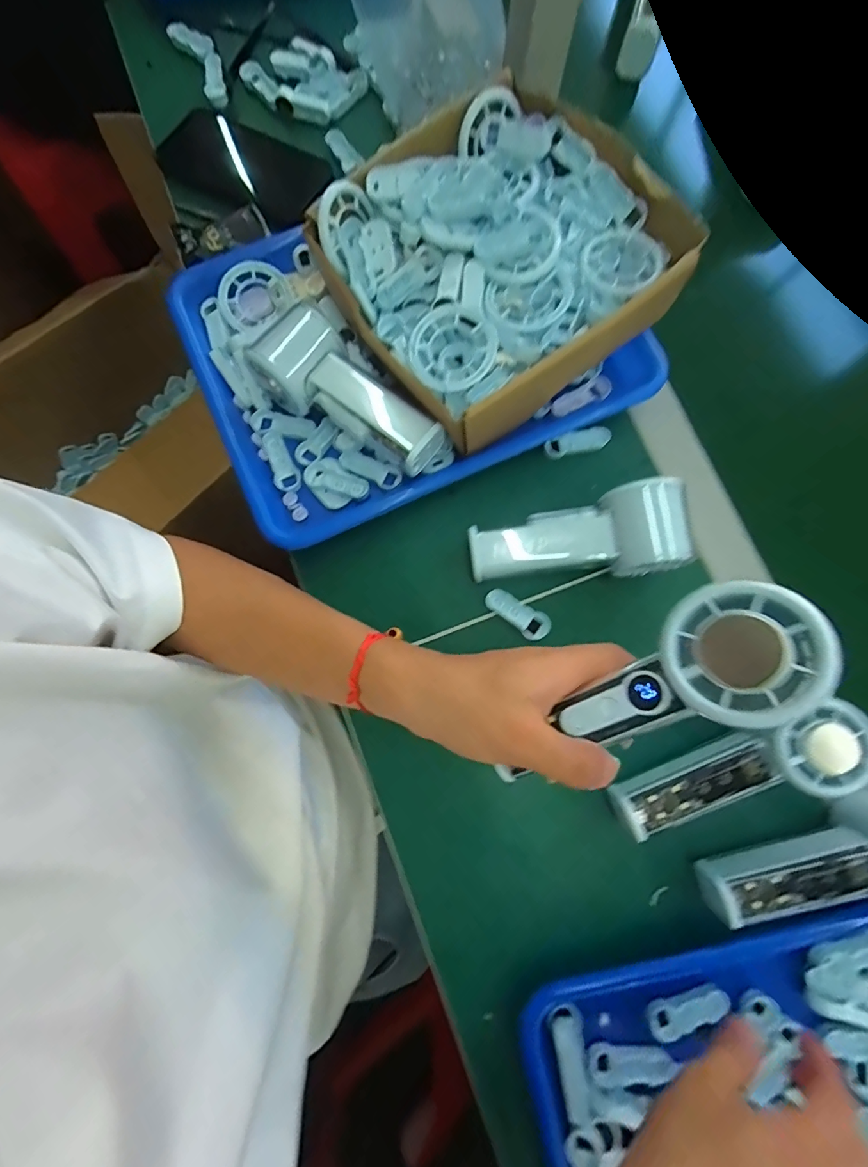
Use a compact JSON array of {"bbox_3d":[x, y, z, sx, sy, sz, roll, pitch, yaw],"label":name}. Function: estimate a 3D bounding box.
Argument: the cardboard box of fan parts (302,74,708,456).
[{"bbox_3d":[0.045,-0.226,0.336,0.219,0.073,0.200,-37,82,-7],"label":"cardboard box of fan parts"}]

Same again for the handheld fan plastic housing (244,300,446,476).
[{"bbox_3d":[-0.057,-0.139,0.345,0.143,0.046,0.062,33,80,5],"label":"handheld fan plastic housing"}]

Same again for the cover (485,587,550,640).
[{"bbox_3d":[0.063,0.023,0.348,0.052,0.012,0.020,33,80,5],"label":"cover"}]

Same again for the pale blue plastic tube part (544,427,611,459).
[{"bbox_3d":[0.114,-0.113,0.369,0.051,0.011,0.016,-12,79,-3],"label":"pale blue plastic tube part"}]

